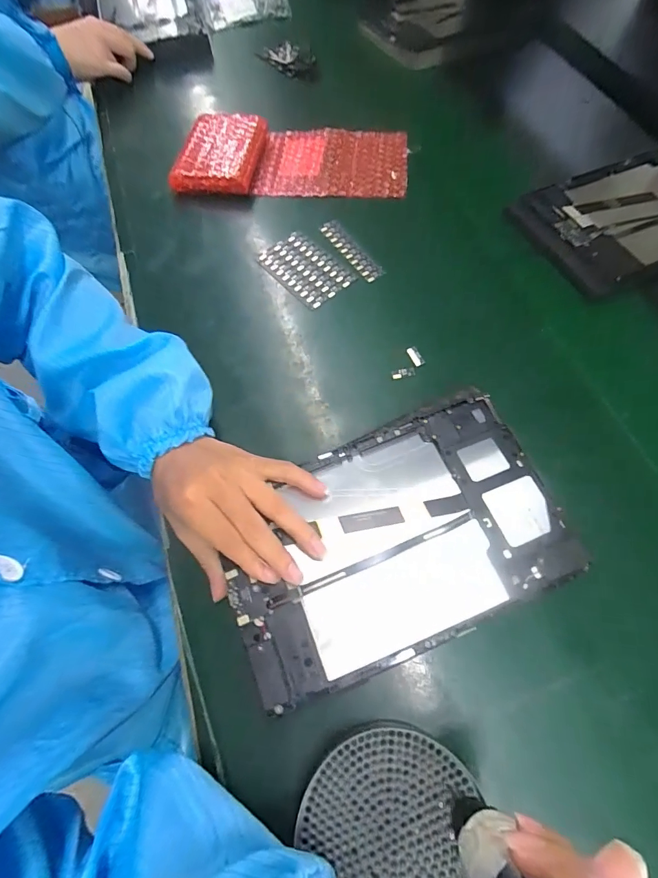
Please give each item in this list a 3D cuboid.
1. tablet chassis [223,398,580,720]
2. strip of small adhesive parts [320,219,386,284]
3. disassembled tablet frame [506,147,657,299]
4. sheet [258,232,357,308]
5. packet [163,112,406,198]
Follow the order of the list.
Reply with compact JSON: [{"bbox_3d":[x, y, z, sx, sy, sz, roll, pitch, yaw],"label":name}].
[{"bbox_3d":[0.045,0.069,0.289,0.233,0.014,0.147,-22,67,-8],"label":"tablet chassis"},{"bbox_3d":[0.024,-0.206,0.440,0.021,0.008,0.095,-30,68,-11],"label":"strip of small adhesive parts"},{"bbox_3d":[0.346,-0.250,0.443,0.257,0.009,0.164,-24,67,-8],"label":"disassembled tablet frame"},{"bbox_3d":[-0.026,-0.183,0.432,0.059,0.005,0.095,-41,71,-14],"label":"sheet"},{"bbox_3d":[-0.046,-0.349,0.494,0.282,0.029,0.133,-2,66,1],"label":"packet"}]

